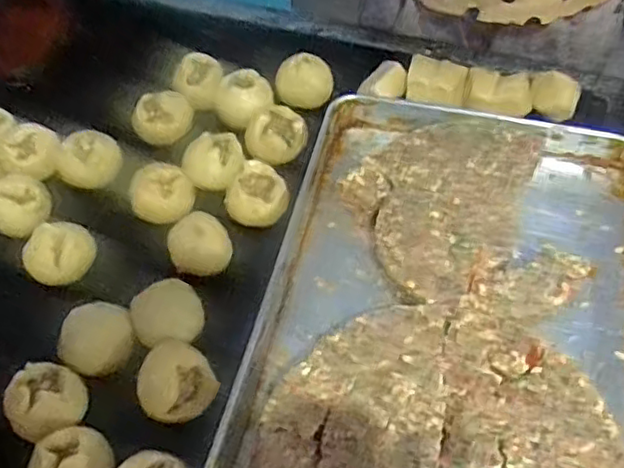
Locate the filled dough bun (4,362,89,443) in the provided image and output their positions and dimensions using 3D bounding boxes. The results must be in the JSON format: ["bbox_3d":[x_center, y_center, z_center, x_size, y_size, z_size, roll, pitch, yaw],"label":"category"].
[{"bbox_3d":[-0.268,0.166,0.633,0.067,0.043,0.072,-1,58,2],"label":"filled dough bun"}]

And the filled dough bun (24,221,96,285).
[{"bbox_3d":[-0.289,0.024,0.730,0.078,0.049,0.064,-35,63,-18],"label":"filled dough bun"}]

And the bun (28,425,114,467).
[{"bbox_3d":[-0.226,0.219,0.593,0.065,0.038,0.065,-4,58,0],"label":"bun"}]

